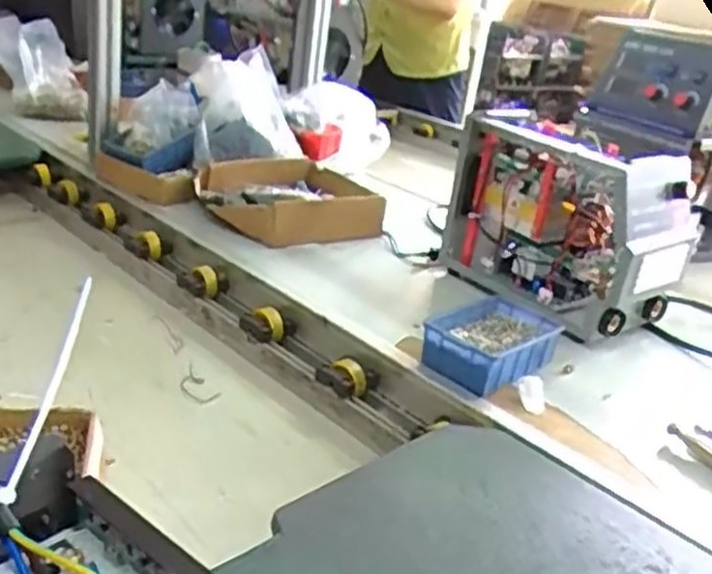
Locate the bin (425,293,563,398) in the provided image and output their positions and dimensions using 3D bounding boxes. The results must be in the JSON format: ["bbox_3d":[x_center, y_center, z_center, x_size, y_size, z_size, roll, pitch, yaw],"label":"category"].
[{"bbox_3d":[0.153,0.066,0.864,0.153,0.050,0.106,-13,31,-40],"label":"bin"}]

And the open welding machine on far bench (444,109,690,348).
[{"bbox_3d":[0.270,-0.079,1.015,0.139,0.238,0.294,-14,32,-41],"label":"open welding machine on far bench"}]

